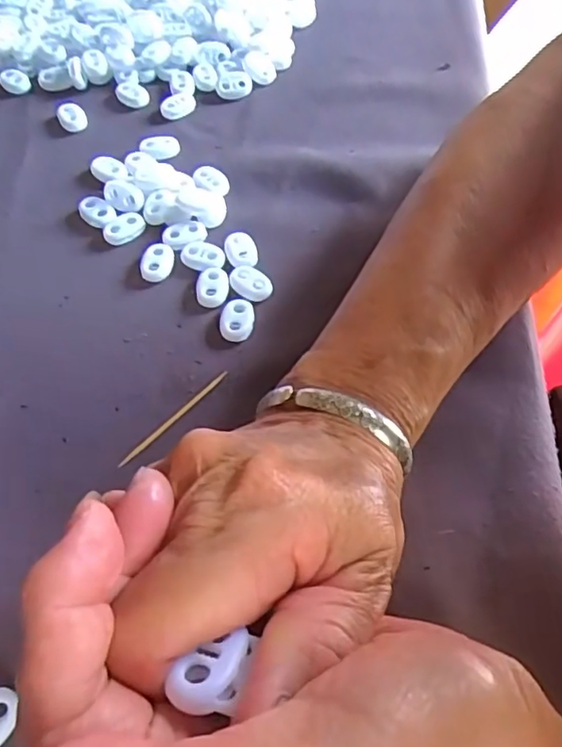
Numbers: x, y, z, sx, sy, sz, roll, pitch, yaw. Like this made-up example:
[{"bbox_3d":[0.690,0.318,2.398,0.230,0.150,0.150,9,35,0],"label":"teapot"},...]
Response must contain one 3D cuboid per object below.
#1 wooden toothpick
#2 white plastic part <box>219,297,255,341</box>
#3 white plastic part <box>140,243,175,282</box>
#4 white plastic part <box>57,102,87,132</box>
[{"bbox_3d":[-0.044,0.019,0.253,0.004,0.004,0.060,39,66,21],"label":"wooden toothpick"},{"bbox_3d":[-0.020,-0.026,0.278,0.015,0.005,0.022,3,58,2],"label":"white plastic part"},{"bbox_3d":[-0.061,-0.056,0.298,0.015,0.005,0.022,-1,58,-1],"label":"white plastic part"},{"bbox_3d":[-0.125,-0.154,0.357,0.016,0.007,0.022,-17,60,-11],"label":"white plastic part"}]

